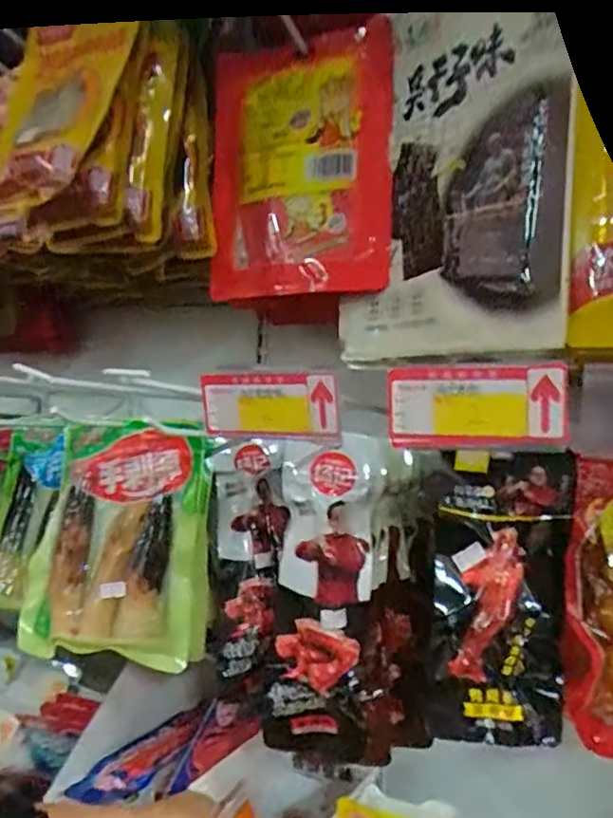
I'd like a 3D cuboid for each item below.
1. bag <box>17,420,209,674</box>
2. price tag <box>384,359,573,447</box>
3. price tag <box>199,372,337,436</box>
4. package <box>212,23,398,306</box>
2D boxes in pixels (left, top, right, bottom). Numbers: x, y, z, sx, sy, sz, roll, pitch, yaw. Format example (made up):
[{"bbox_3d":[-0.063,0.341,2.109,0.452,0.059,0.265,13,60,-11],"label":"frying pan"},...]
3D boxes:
[{"bbox_3d":[-0.164,0.111,0.547,0.146,0.193,0.056,3,0,13],"label":"bag"},{"bbox_3d":[0.086,-0.002,0.326,0.088,0.040,0.006,-2,4,22],"label":"price tag"},{"bbox_3d":[-0.023,-0.002,0.377,0.087,0.038,0.009,0,6,24],"label":"price tag"},{"bbox_3d":[-0.007,-0.208,0.537,0.175,0.225,0.036,5,-3,29],"label":"package"}]

